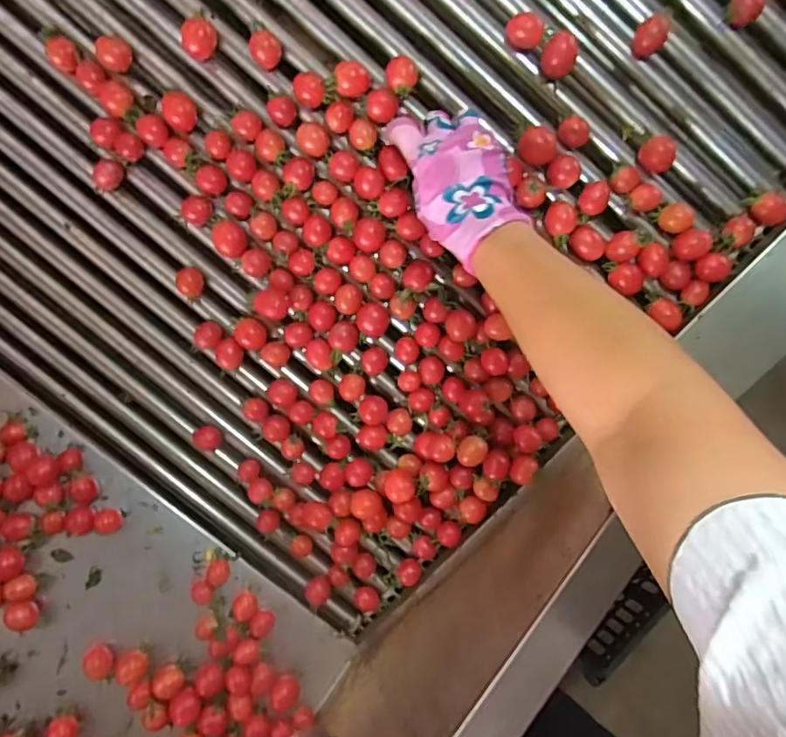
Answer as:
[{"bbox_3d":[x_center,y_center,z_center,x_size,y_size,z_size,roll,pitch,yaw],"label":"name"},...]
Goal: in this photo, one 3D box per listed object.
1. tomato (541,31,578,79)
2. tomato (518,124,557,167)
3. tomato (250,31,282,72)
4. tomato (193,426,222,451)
[{"bbox_3d":[0.144,-0.271,0.479,0.030,0.033,0.027,28,84,-7],"label":"tomato"},{"bbox_3d":[0.131,-0.203,0.496,0.031,0.027,0.034,-7,89,-10],"label":"tomato"},{"bbox_3d":[-0.116,-0.290,0.497,0.027,0.023,0.026,8,87,-9],"label":"tomato"},{"bbox_3d":[-0.204,0.077,0.598,0.030,0.026,0.026,-2,88,-9],"label":"tomato"}]

